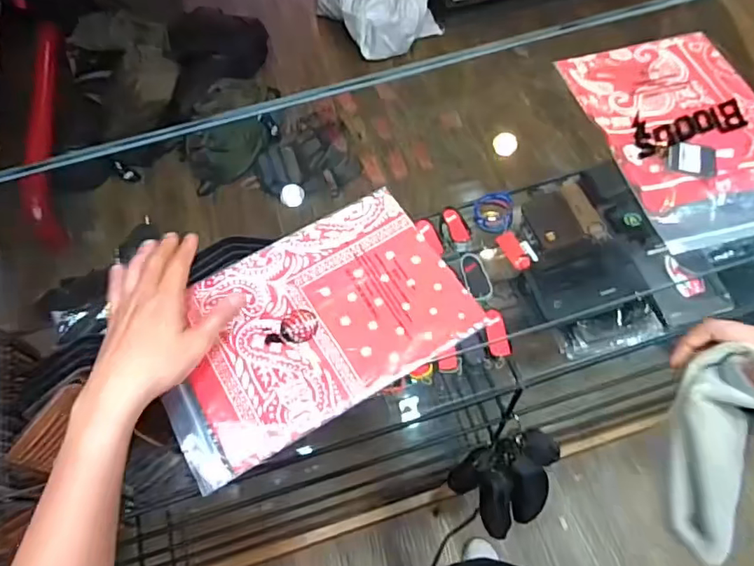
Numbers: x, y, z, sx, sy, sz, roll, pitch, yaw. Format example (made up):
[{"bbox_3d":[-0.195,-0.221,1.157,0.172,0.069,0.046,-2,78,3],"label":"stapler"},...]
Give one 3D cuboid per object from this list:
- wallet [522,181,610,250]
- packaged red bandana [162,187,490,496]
[{"bbox_3d":[0.319,-0.111,0.894,0.106,0.026,0.122,-14,61,-5],"label":"wallet"},{"bbox_3d":[-0.070,0.034,0.521,0.297,0.014,0.196,-28,63,-13],"label":"packaged red bandana"}]

